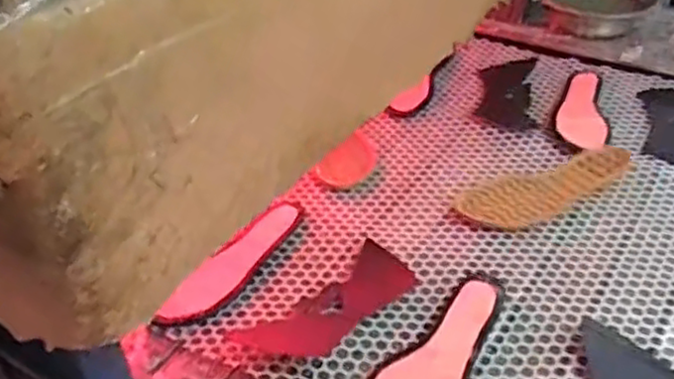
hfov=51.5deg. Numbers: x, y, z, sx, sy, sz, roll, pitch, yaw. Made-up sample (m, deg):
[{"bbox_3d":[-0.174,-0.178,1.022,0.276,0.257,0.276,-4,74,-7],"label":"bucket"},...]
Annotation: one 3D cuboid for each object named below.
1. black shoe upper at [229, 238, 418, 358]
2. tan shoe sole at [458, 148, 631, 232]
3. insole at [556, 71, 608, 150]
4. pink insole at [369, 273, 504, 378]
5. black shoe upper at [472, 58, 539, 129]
[{"bbox_3d":[-0.003,0.120,0.729,0.081,0.008,0.193,30,48,34],"label":"black shoe upper"},{"bbox_3d":[0.263,-0.006,0.877,0.238,0.020,0.090,-17,41,-19],"label":"tan shoe sole"},{"bbox_3d":[0.356,-0.120,1.013,0.063,0.009,0.217,9,39,13],"label":"insole"},{"bbox_3d":[0.095,0.152,0.675,0.077,0.019,0.228,17,42,22],"label":"pink insole"},{"bbox_3d":[0.261,-0.149,1.073,0.084,0.007,0.204,5,39,9],"label":"black shoe upper"}]

